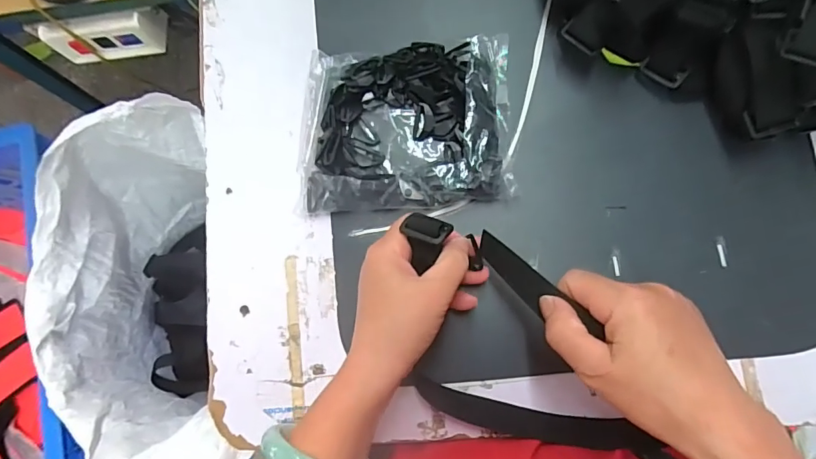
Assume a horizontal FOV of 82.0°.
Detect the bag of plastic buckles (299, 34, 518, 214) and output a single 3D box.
[{"bbox_3d":[-0.004,-0.086,0.386,0.169,0.030,0.132,-4,83,7],"label":"bag of plastic buckles"}]

